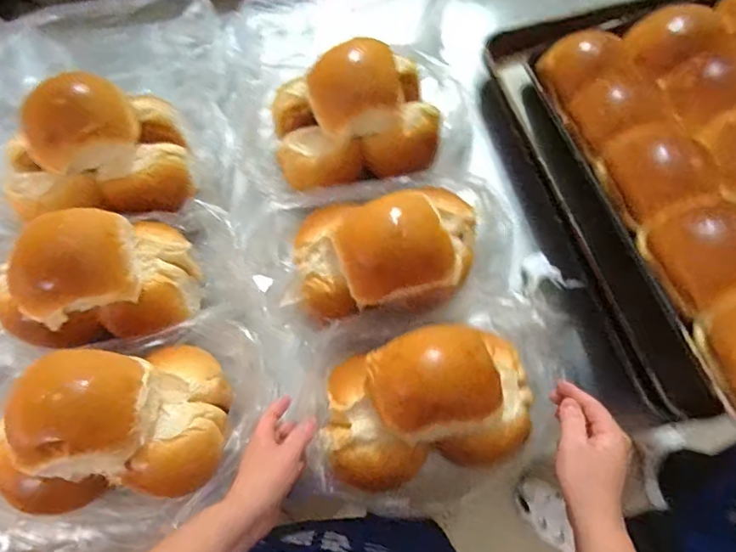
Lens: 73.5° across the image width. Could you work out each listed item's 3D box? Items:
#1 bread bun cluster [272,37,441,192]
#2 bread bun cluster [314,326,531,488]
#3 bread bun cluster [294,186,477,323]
[{"bbox_3d":[-0.019,-0.223,0.661,0.224,0.131,0.158,-11,71,-4],"label":"bread bun cluster"},{"bbox_3d":[0.066,0.130,0.502,0.212,0.121,0.129,-13,71,-5],"label":"bread bun cluster"},{"bbox_3d":[0.021,-0.045,0.579,0.231,0.105,0.154,-15,71,-6],"label":"bread bun cluster"}]

